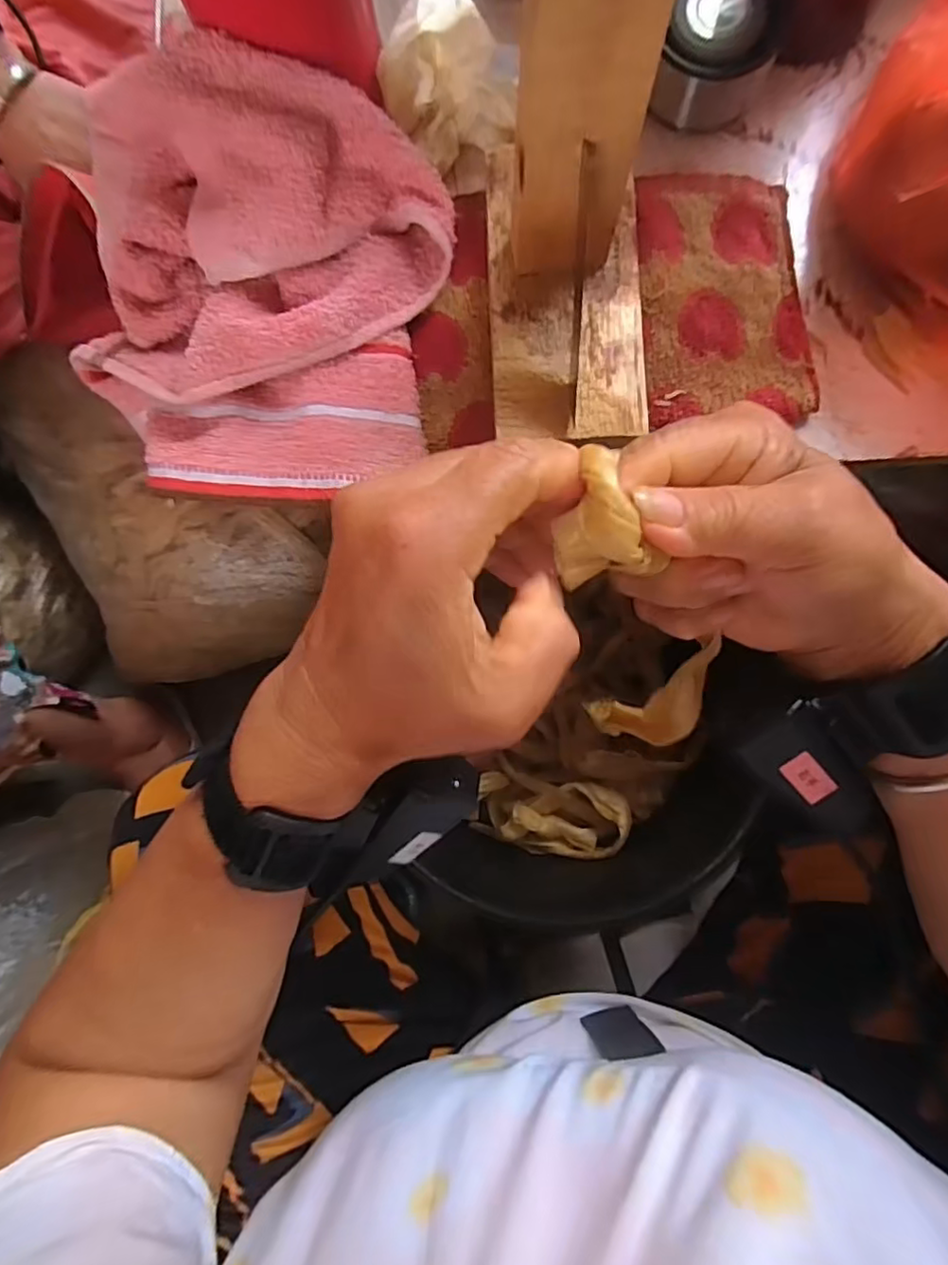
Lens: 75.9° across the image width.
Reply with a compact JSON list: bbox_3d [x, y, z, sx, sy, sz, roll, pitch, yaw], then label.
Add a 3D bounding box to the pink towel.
[{"bbox_3d":[-0.106,-0.154,0.278,0.177,0.072,0.165,4,84,3],"label":"pink towel"}]

